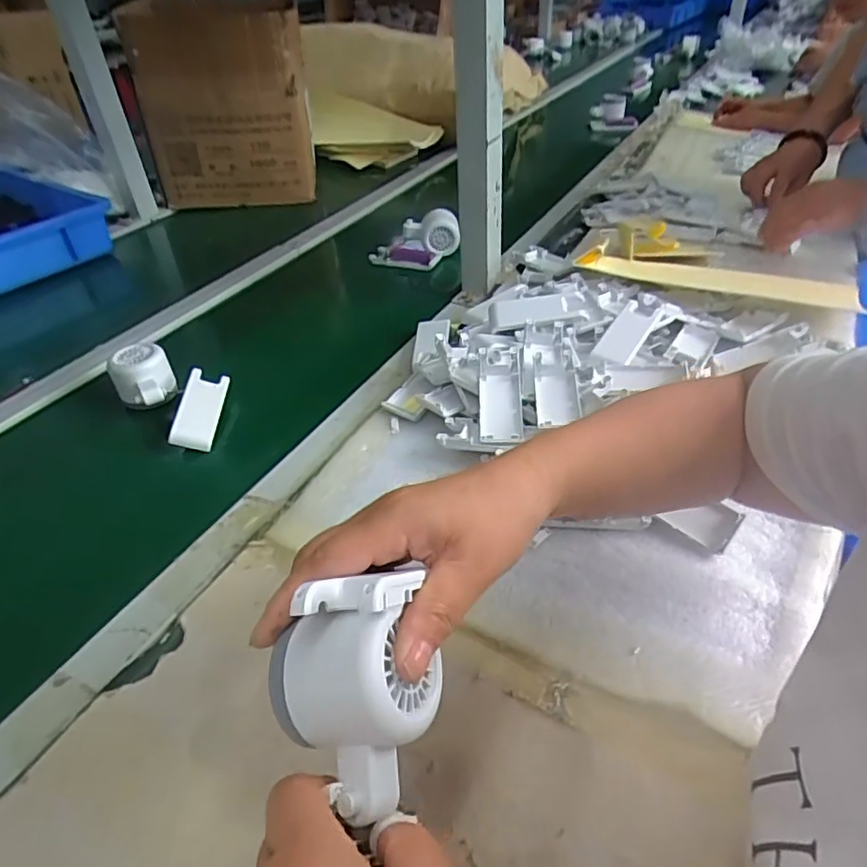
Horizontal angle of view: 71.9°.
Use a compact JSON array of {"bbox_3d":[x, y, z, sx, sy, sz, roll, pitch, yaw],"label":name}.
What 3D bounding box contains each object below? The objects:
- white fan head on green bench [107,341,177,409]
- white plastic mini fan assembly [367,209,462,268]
[{"bbox_3d":[-0.303,-0.057,0.627,0.057,0.047,0.070,-28,47,-27],"label":"white fan head on green bench"},{"bbox_3d":[-0.022,-0.284,0.886,0.134,0.063,0.056,-19,45,-17],"label":"white plastic mini fan assembly"}]

